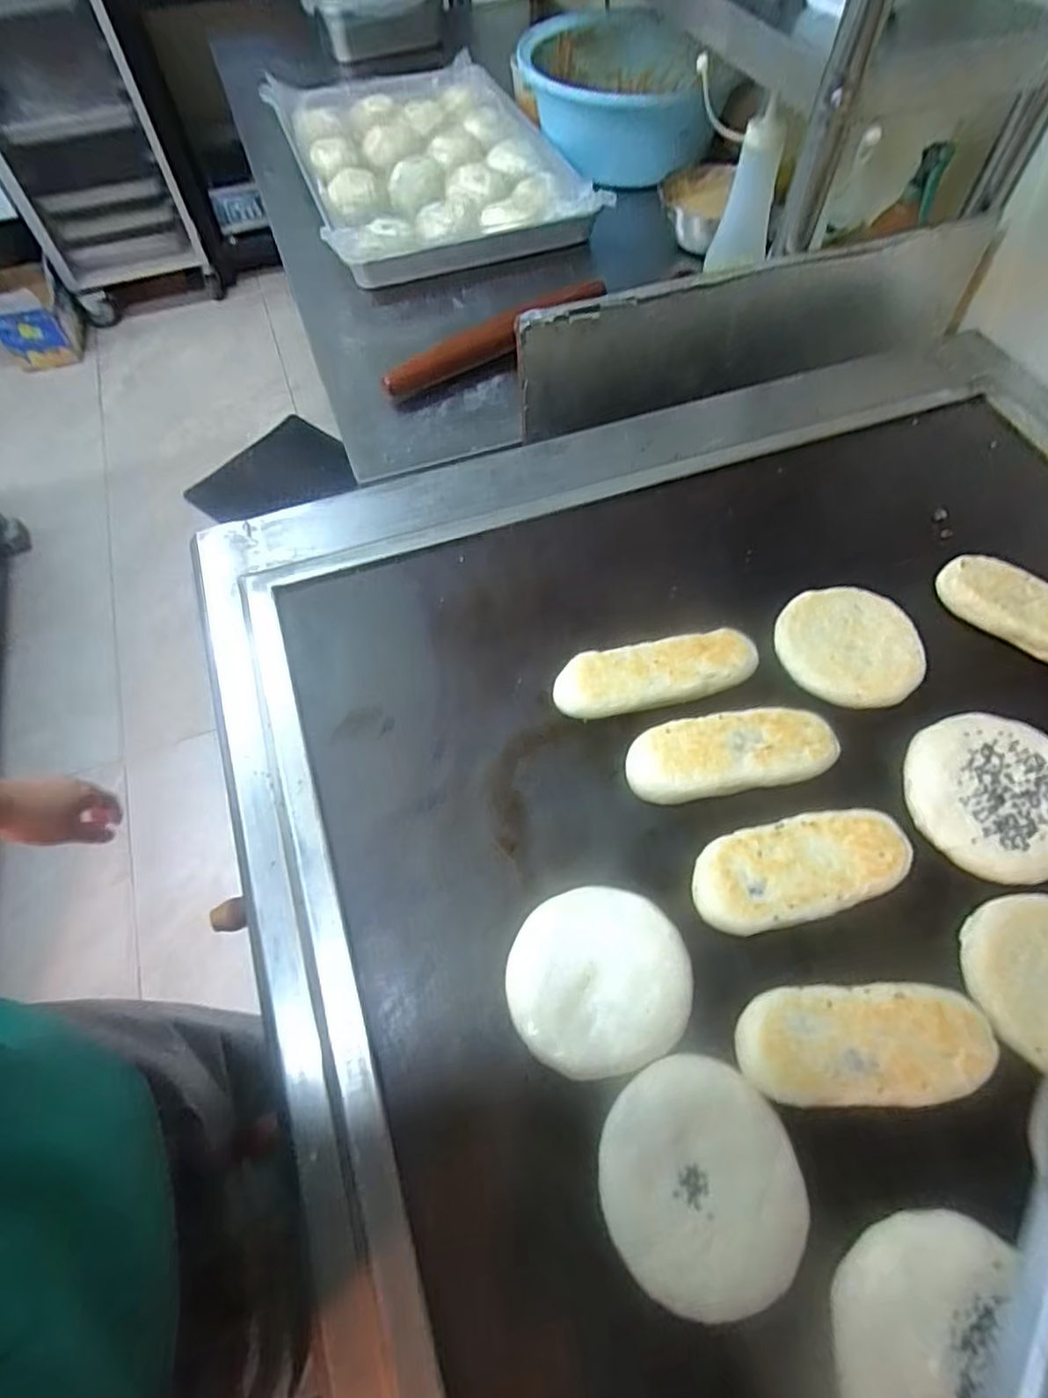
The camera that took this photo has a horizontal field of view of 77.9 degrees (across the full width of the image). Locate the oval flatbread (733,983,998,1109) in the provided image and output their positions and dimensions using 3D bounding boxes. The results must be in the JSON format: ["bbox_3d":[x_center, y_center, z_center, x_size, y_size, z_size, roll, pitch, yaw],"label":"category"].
[{"bbox_3d":[0.199,0.203,0.381,0.142,0.012,0.061,-2,61,0],"label":"oval flatbread"}]

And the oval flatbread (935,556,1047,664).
[{"bbox_3d":[0.419,-0.070,0.538,0.142,0.028,0.063,28,65,15],"label":"oval flatbread"}]

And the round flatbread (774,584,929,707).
[{"bbox_3d":[0.264,-0.045,0.528,0.110,0.023,0.101,0,61,0],"label":"round flatbread"}]

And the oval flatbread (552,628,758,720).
[{"bbox_3d":[0.103,-0.017,0.509,0.157,0.032,0.050,-10,62,-5],"label":"oval flatbread"}]

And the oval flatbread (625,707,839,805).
[{"bbox_3d":[0.150,0.043,0.481,0.149,0.031,0.058,-8,61,-4],"label":"oval flatbread"}]

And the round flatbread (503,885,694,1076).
[{"bbox_3d":[0.046,0.177,0.412,0.111,0.026,0.104,0,61,0],"label":"round flatbread"}]

